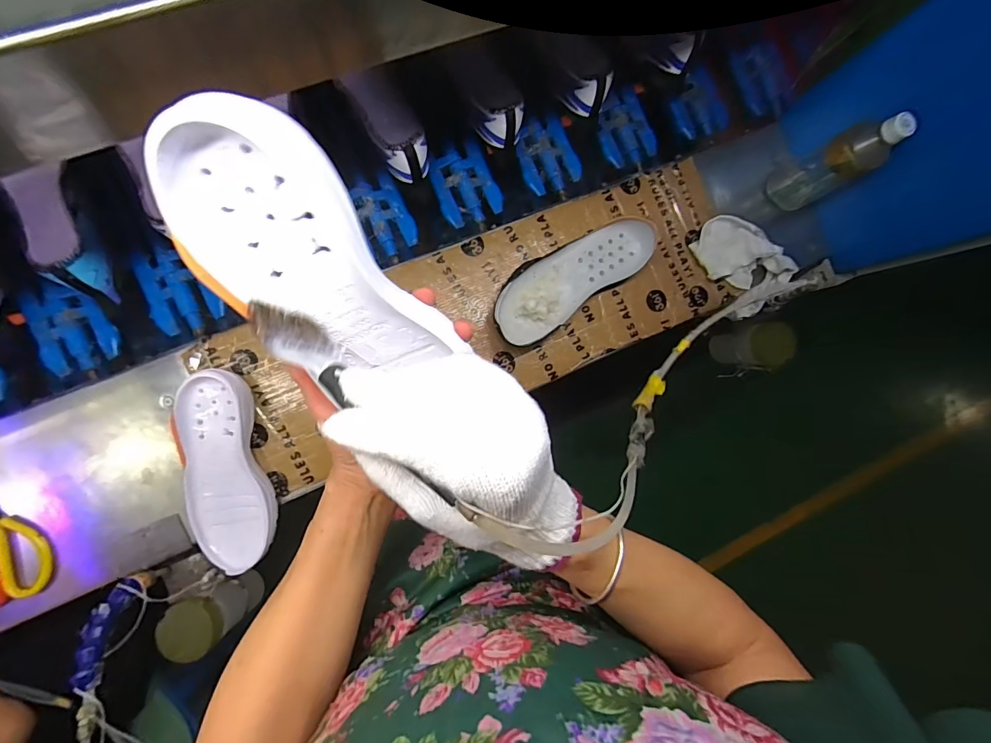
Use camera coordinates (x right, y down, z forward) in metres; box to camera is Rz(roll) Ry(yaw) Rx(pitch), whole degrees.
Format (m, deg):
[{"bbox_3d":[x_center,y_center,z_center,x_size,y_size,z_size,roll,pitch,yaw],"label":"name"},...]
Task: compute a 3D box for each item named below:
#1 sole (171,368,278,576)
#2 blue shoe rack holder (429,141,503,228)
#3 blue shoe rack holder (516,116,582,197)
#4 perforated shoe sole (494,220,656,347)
[{"bbox_3d":[-0.340,0.122,0.535,0.095,0.042,0.238,-10,89,-7],"label":"sole"},{"bbox_3d":[-0.045,-0.273,0.629,0.087,0.019,0.107,-27,91,-7],"label":"blue shoe rack holder"},{"bbox_3d":[0.077,-0.325,0.642,0.084,0.019,0.100,-25,91,-7],"label":"blue shoe rack holder"},{"bbox_3d":[0.107,-0.129,0.598,0.251,0.045,0.093,-33,92,-7],"label":"perforated shoe sole"}]

